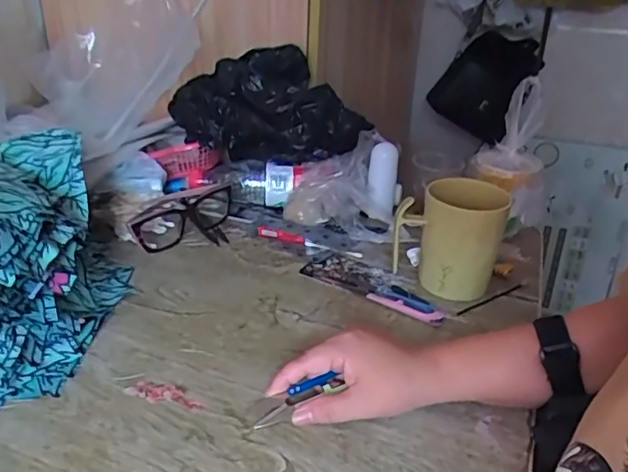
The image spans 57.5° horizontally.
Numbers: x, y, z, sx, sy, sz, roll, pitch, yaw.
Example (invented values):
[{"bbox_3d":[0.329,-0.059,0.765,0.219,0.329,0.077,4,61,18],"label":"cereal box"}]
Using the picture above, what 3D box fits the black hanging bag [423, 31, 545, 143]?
[{"bbox_3d":[0.424,-0.383,1.408,0.194,0.248,0.032,30,5,0],"label":"black hanging bag"}]

